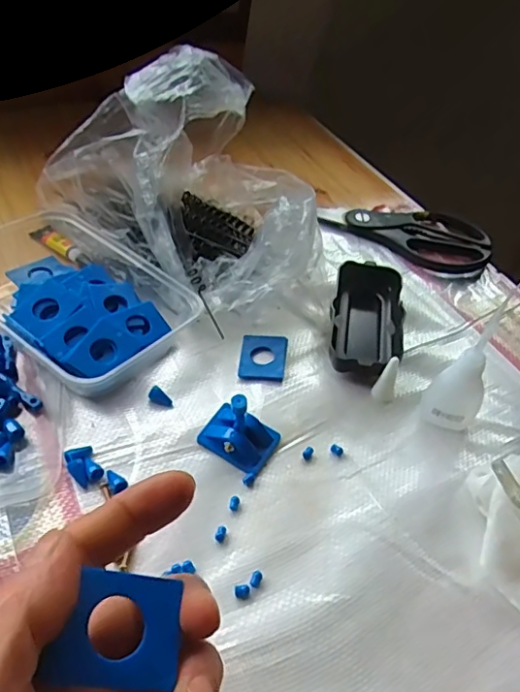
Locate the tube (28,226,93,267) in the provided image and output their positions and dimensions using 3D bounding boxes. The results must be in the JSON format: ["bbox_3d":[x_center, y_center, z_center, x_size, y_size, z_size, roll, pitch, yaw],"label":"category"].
[{"bbox_3d":[-0.167,-0.085,0.459,0.016,0.009,0.071,-33,58,-33],"label":"tube"}]

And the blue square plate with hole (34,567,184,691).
[{"bbox_3d":[-0.043,0.086,0.168,0.038,0.004,0.032,17,49,-24],"label":"blue square plate with hole"}]

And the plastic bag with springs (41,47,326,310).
[{"bbox_3d":[-0.043,-0.126,0.430,0.164,0.129,0.205,-31,57,-32],"label":"plastic bag with springs"}]

